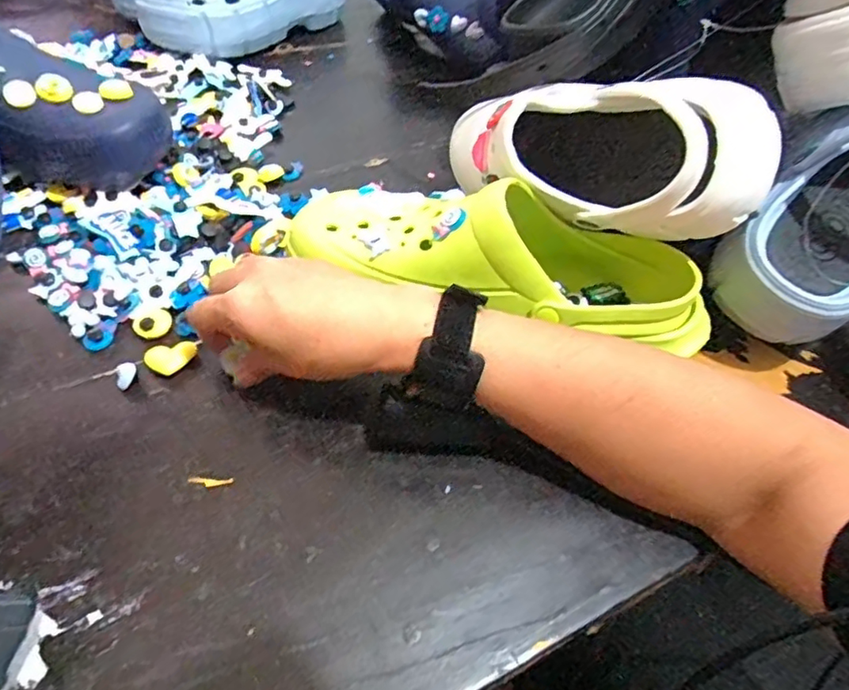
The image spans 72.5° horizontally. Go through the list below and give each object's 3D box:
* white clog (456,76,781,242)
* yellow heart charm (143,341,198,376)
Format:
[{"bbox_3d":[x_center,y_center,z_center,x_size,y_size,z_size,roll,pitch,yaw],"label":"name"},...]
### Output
[{"bbox_3d":[0.105,-0.139,0.404,0.242,0.086,0.092,22,49,37],"label":"white clog"},{"bbox_3d":[-0.172,0.010,0.392,0.033,0.009,0.022,-8,51,-11],"label":"yellow heart charm"}]

